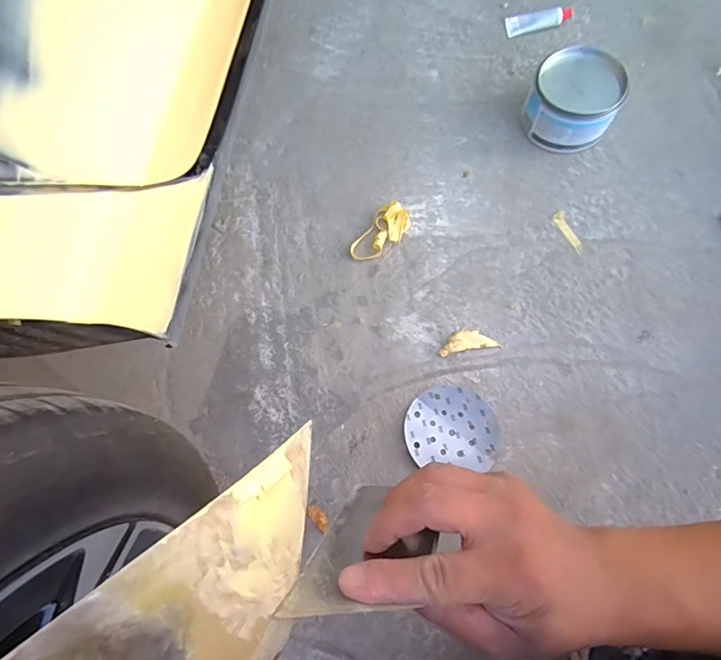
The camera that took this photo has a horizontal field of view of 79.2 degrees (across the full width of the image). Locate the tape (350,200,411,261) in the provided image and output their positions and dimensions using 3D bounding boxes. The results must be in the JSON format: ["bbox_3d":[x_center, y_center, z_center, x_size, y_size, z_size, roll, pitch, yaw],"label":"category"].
[{"bbox_3d":[0.038,-0.168,0.756,0.064,0.026,0.118,32,77,13],"label":"tape"}]

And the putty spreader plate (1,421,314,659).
[{"bbox_3d":[-0.059,0.120,0.183,0.006,0.169,0.104,2,99,20],"label":"putty spreader plate"}]

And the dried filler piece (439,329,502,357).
[{"bbox_3d":[0.173,0.018,0.696,0.093,0.012,0.034,-9,72,1],"label":"dried filler piece"}]

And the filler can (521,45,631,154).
[{"bbox_3d":[0.374,-0.403,0.768,0.148,0.094,0.151,-1,72,3],"label":"filler can"}]

